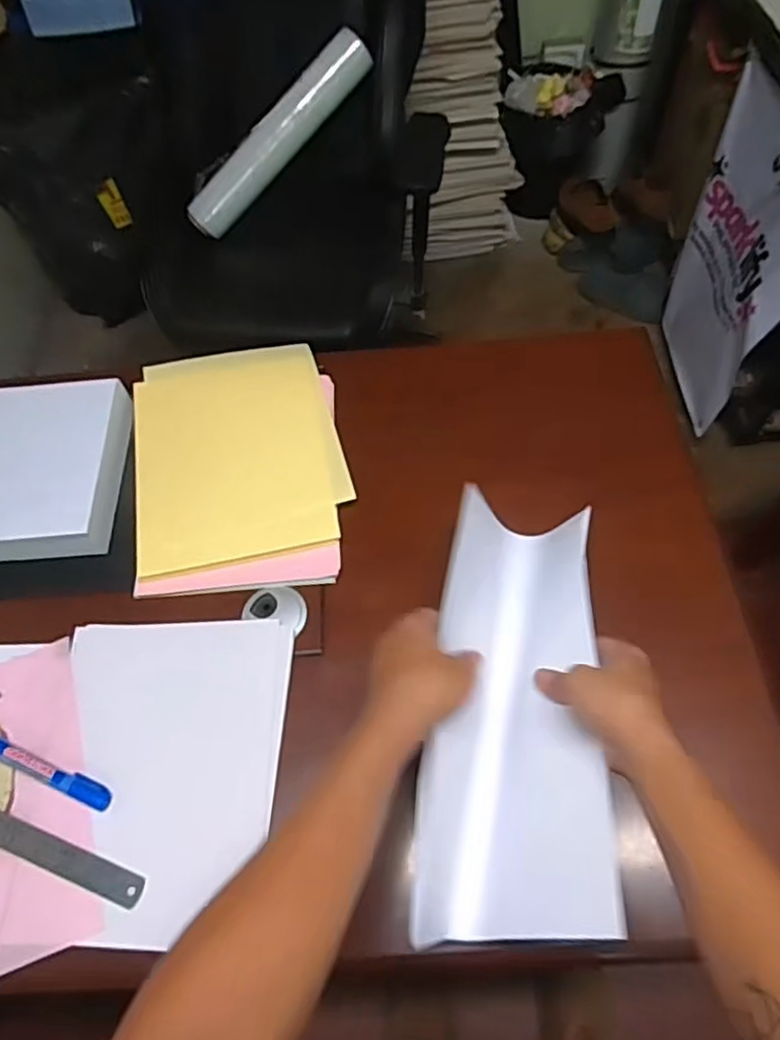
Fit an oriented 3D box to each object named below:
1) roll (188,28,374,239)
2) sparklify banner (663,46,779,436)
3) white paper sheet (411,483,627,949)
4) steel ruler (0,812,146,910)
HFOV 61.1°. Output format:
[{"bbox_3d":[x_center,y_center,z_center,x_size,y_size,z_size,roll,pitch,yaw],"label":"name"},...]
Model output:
[{"bbox_3d":[-0.246,-0.823,1.424,0.504,0.072,0.093,-42,62,12],"label":"roll"},{"bbox_3d":[0.766,-0.599,1.499,0.053,0.617,0.557,2,58,-3],"label":"sparklify banner"},{"bbox_3d":[0.107,0.143,0.548,0.126,0.098,0.350,6,54,8],"label":"white paper sheet"},{"bbox_3d":[-0.367,0.269,0.592,0.330,0.009,0.025,18,63,11],"label":"steel ruler"}]

